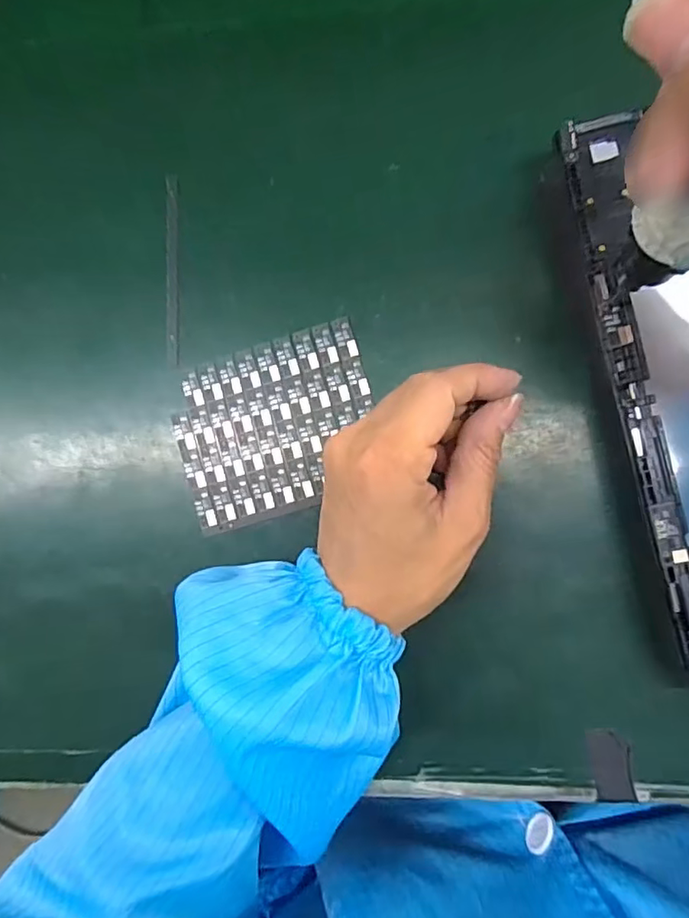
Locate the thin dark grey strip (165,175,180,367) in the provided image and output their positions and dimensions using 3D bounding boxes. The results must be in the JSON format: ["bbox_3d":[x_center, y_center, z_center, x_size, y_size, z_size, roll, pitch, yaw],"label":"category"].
[{"bbox_3d":[-0.089,-0.097,0.289,0.007,0.004,0.097,-1,85,7],"label":"thin dark grey strip"}]

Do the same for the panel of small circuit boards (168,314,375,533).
[{"bbox_3d":[-0.034,-0.015,0.280,0.099,0.005,0.083,-17,88,5],"label":"panel of small circuit boards"}]

